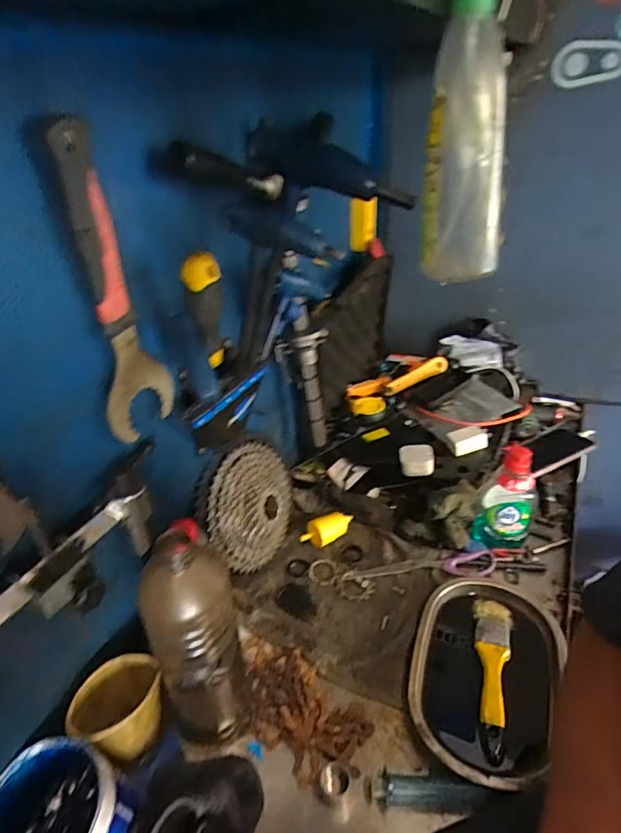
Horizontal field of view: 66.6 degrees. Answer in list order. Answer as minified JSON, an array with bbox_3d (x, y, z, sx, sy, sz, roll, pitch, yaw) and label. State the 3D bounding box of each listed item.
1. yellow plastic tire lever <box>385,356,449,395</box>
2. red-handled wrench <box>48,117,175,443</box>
[{"bbox_3d":[0.201,-0.077,0.900,0.132,0.024,0.022,-26,37,-2],"label":"yellow plastic tire lever"},{"bbox_3d":[-0.163,-0.094,0.381,0.031,0.237,0.062,4,36,10],"label":"red-handled wrench"}]

